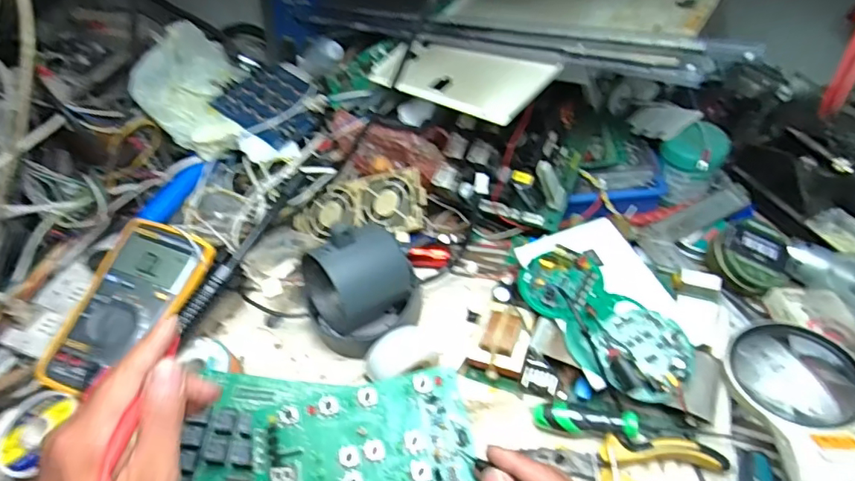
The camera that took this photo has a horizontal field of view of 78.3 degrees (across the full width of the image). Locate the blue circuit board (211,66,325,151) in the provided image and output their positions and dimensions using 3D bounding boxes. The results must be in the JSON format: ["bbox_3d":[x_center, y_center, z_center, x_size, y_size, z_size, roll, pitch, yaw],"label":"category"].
[{"bbox_3d":[-0.184,-0.165,0.638,0.116,0.009,0.101,37,61,16],"label":"blue circuit board"}]

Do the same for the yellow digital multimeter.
[{"bbox_3d":[-0.290,0.067,0.516,0.091,0.041,0.176,12,57,11],"label":"yellow digital multimeter"}]

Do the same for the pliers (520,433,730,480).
[{"bbox_3d":[0.146,0.170,0.389,0.136,0.026,0.051,1,55,19],"label":"pliers"}]

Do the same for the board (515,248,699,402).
[{"bbox_3d":[0.145,0.067,0.438,0.070,0.032,0.151,-33,55,-18],"label":"board"}]

